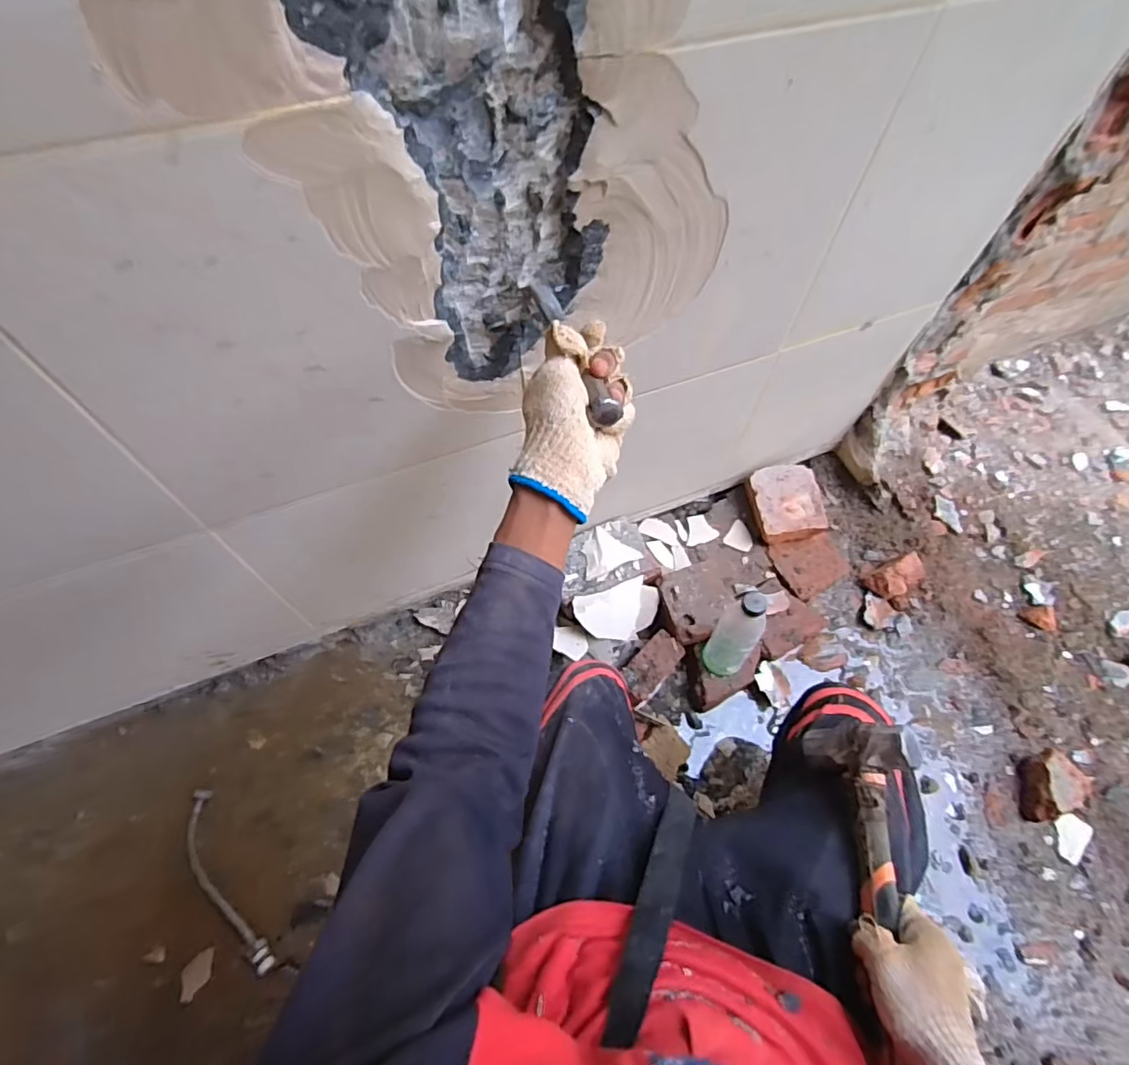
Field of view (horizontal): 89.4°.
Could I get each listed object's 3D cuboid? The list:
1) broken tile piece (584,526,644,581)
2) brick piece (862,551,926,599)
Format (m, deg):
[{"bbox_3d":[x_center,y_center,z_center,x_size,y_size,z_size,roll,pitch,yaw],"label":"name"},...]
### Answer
[{"bbox_3d":[0.063,0.026,0.870,0.083,0.008,0.069,-21,65,-13],"label":"broken tile piece"},{"bbox_3d":[0.545,0.070,0.932,0.083,0.052,0.056,-24,66,-15],"label":"brick piece"}]

